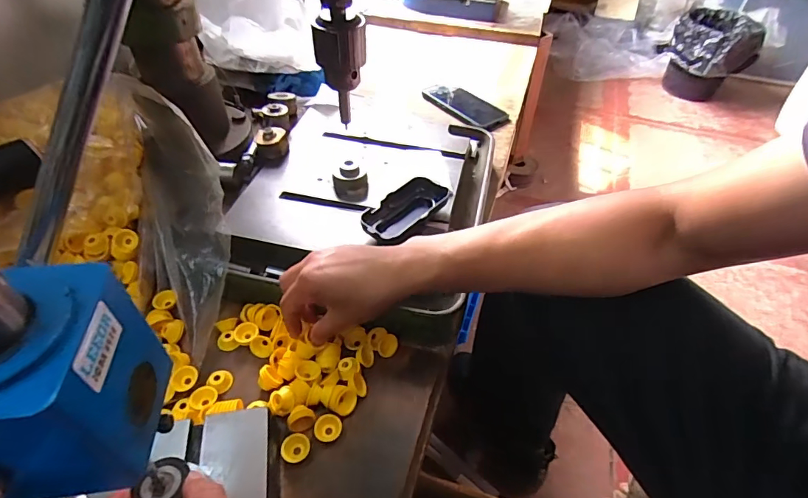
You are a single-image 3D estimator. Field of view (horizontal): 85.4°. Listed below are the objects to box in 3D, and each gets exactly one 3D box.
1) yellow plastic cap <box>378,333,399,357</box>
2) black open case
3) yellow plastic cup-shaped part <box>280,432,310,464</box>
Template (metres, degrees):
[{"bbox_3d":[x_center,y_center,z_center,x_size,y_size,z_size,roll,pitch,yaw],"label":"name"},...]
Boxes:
[{"bbox_3d":[-0.017,0.102,0.462,0.019,0.013,0.021,16,49,13],"label":"yellow plastic cap"},{"bbox_3d":[0.003,-0.040,0.498,0.056,0.030,0.115,32,54,24],"label":"black open case"},{"bbox_3d":[-0.097,0.178,0.391,0.024,0.008,0.024,5,48,2],"label":"yellow plastic cup-shaped part"}]

